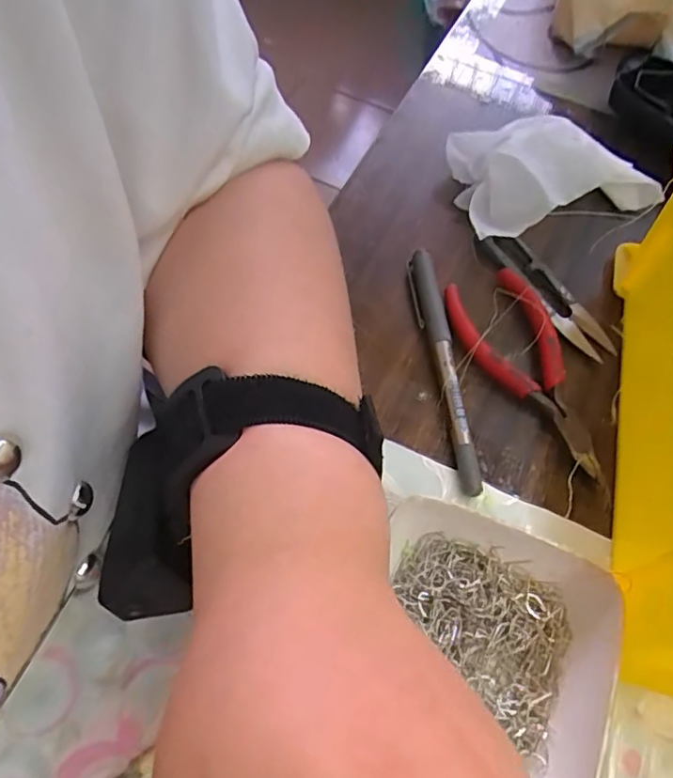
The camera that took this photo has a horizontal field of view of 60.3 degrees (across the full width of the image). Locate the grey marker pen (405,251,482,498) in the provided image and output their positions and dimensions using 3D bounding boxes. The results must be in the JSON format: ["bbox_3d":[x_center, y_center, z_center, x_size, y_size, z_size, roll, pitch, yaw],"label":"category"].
[{"bbox_3d":[0.054,-0.013,0.294,0.013,0.011,0.138,-5,63,-5],"label":"grey marker pen"}]

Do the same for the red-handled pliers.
[{"bbox_3d":[0.100,-0.009,0.292,0.049,0.013,0.121,-22,65,-13],"label":"red-handled pliers"}]

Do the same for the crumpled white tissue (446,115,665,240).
[{"bbox_3d":[0.134,-0.124,0.342,0.124,0.040,0.099,-3,62,-4],"label":"crumpled white tissue"}]

